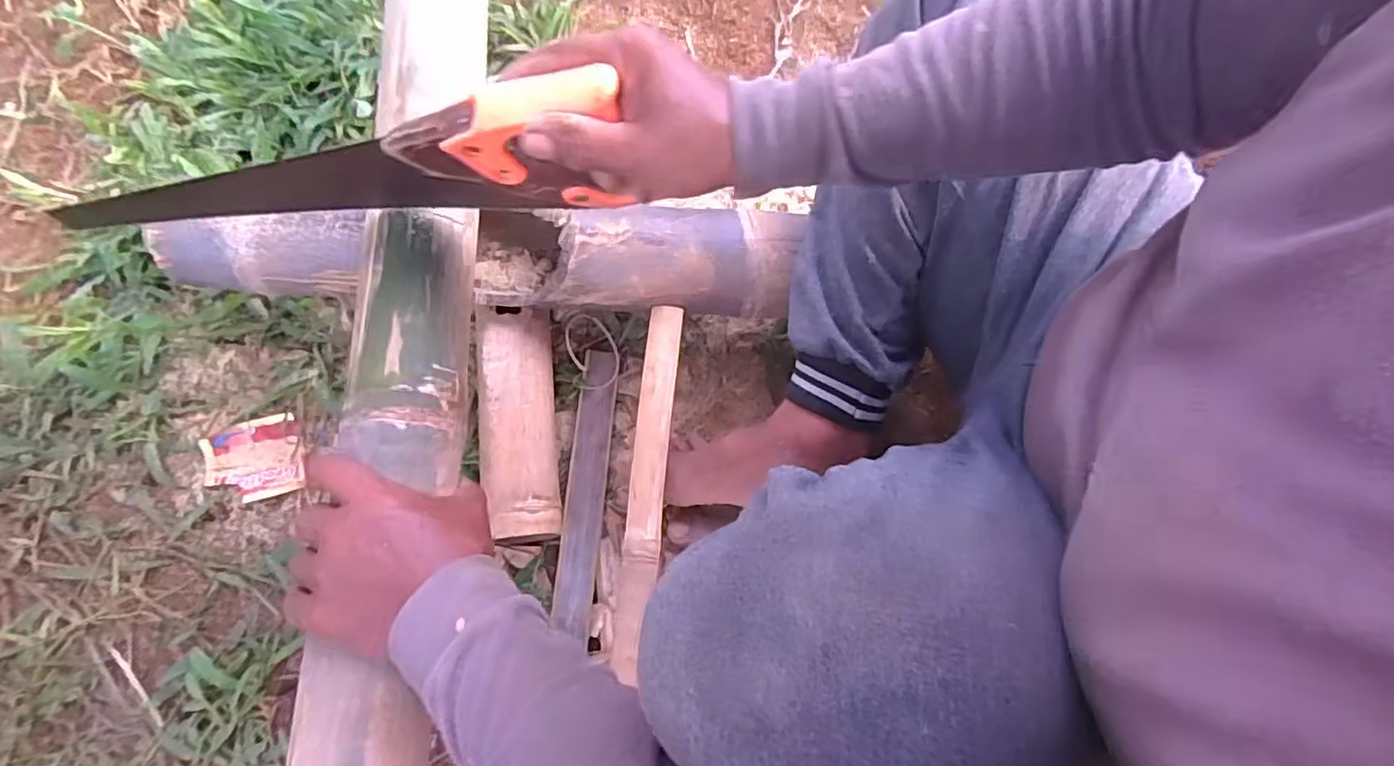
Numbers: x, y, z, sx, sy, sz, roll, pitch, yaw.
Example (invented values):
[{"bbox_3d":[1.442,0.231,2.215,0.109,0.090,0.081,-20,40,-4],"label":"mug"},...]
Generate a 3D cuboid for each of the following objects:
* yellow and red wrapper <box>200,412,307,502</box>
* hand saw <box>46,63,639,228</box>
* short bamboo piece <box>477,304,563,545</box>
[{"bbox_3d":[-0.422,0.074,0.602,0.085,0.007,0.076,-16,75,-6],"label":"yellow and red wrapper"},{"bbox_3d":[-0.224,-0.125,0.410,0.401,0.099,0.025,-3,73,17],"label":"hand saw"},{"bbox_3d":[-0.163,0.040,0.590,0.067,0.063,0.209,-6,74,-2],"label":"short bamboo piece"}]

